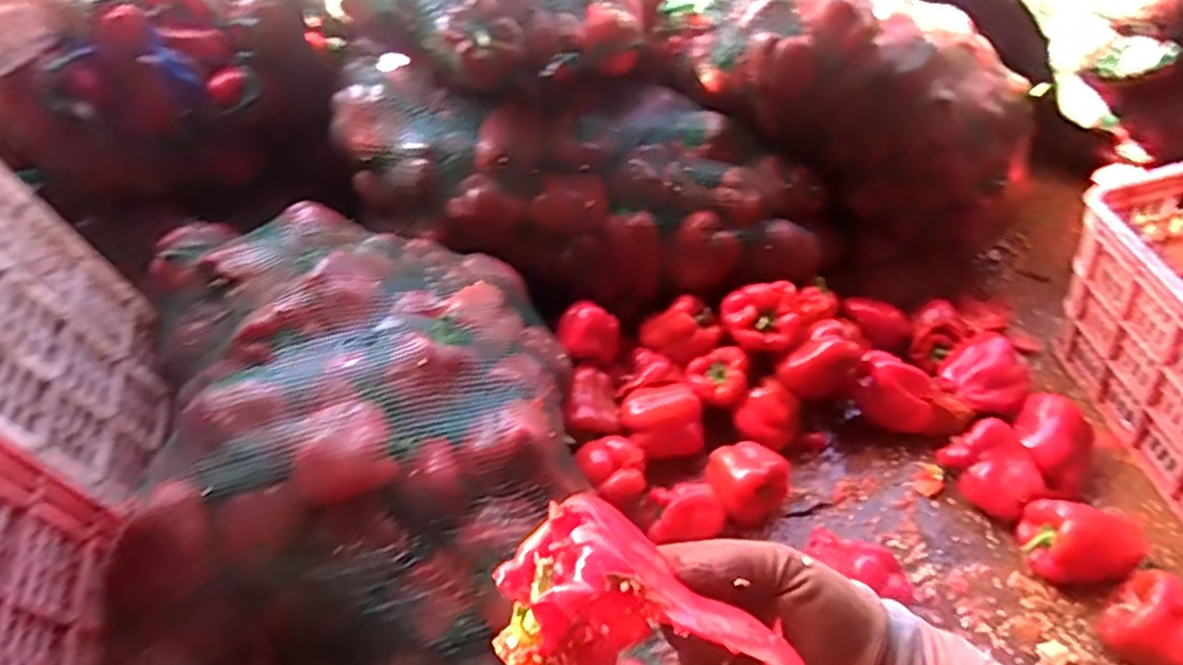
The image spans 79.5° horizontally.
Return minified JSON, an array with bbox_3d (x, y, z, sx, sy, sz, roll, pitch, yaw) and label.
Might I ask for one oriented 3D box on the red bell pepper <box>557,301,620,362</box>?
[{"bbox_3d":[-0.004,0.001,0.936,0.080,0.061,0.067,0,44,2],"label":"red bell pepper"}]

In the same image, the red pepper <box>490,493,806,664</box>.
[{"bbox_3d":[0.026,0.126,0.335,0.136,0.048,0.083,2,44,4],"label":"red pepper"}]

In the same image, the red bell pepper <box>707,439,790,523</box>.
[{"bbox_3d":[0.188,0.173,0.857,0.089,0.082,0.084,-25,48,-22],"label":"red bell pepper"}]

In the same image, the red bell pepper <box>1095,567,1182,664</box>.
[{"bbox_3d":[0.585,0.300,0.729,0.079,0.084,0.091,-25,48,-22],"label":"red bell pepper"}]

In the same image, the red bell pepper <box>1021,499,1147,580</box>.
[{"bbox_3d":[0.562,0.239,0.809,0.110,0.078,0.086,4,44,6],"label":"red bell pepper"}]

